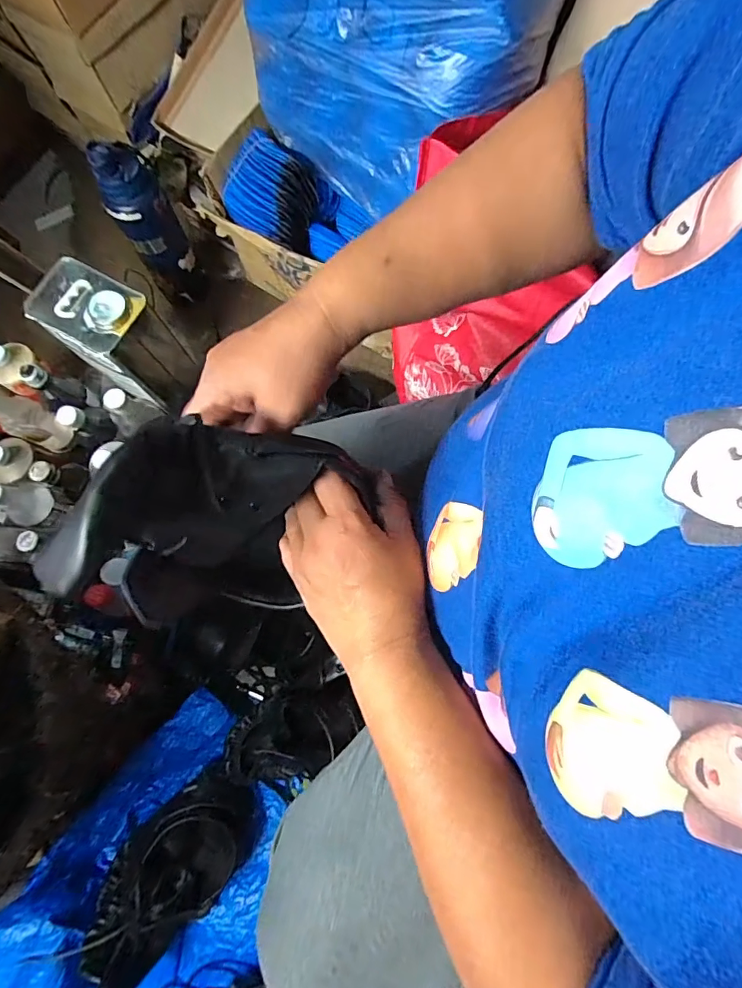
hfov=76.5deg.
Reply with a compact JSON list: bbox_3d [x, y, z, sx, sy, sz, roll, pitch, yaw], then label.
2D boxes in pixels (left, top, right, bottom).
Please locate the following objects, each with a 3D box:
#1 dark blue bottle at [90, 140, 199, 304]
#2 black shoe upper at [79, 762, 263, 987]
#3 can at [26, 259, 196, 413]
[{"bbox_3d":[-0.357,-0.438,0.778,0.068,0.258,0.092,11,78,3],"label":"dark blue bottle"},{"bbox_3d":[-0.269,0.520,0.662,0.246,0.115,0.146,-41,80,-8],"label":"black shoe upper"},{"bbox_3d":[-0.413,-0.250,0.781,0.158,0.227,0.114,31,80,7],"label":"can"}]

